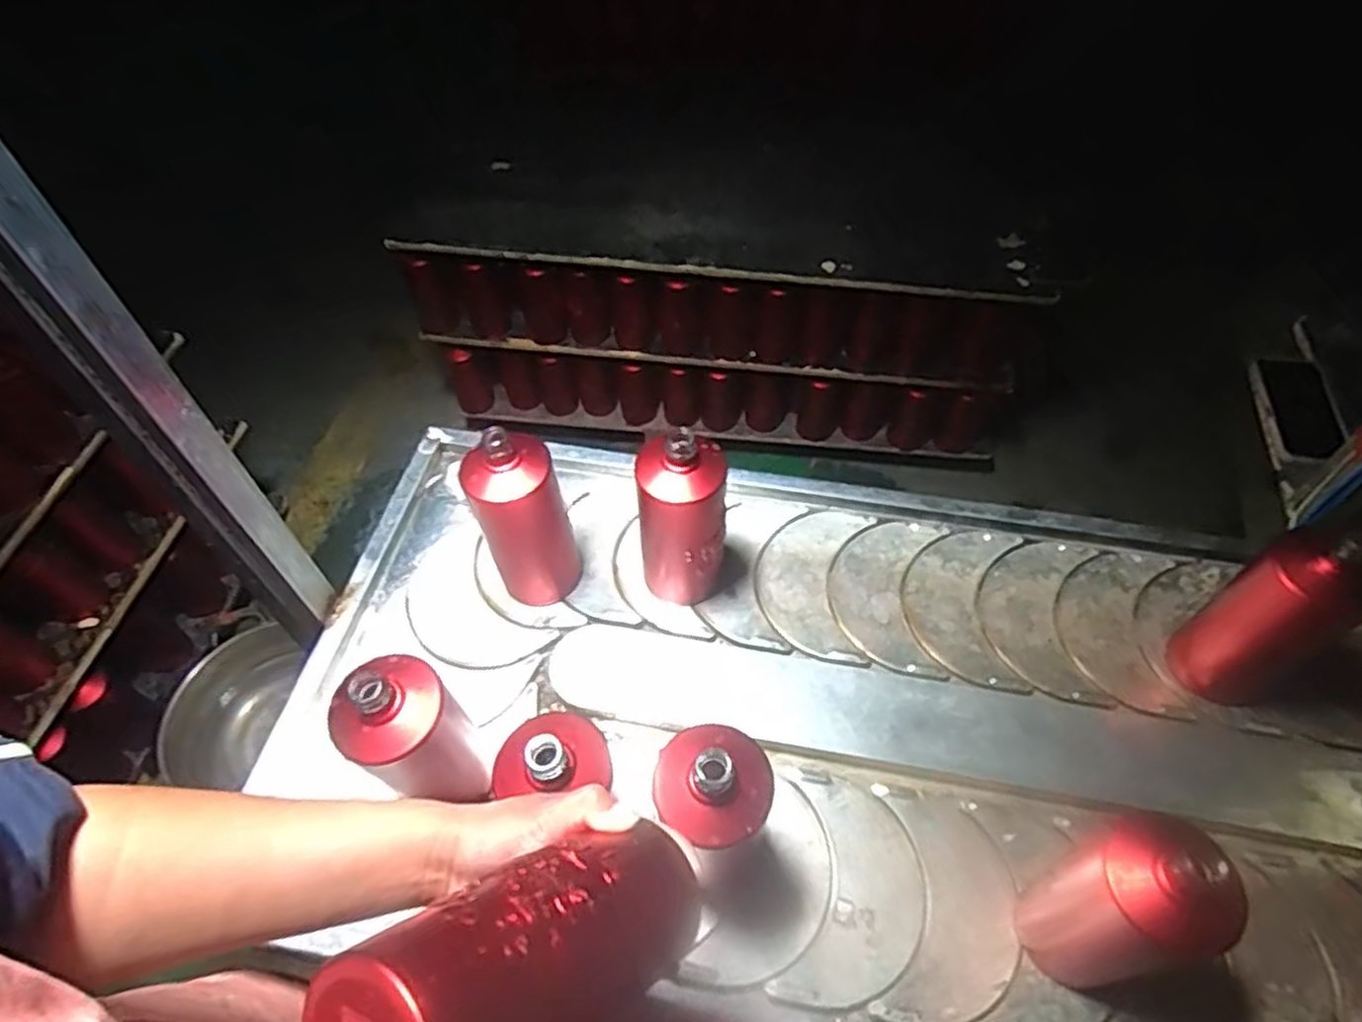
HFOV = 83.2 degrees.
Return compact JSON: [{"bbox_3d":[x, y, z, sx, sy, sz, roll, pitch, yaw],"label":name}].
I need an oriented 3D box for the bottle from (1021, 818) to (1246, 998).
[{"bbox_3d":[0.303,0.274,0.524,0.063,0.217,0.073,-10,53,-7],"label":"bottle"}]

